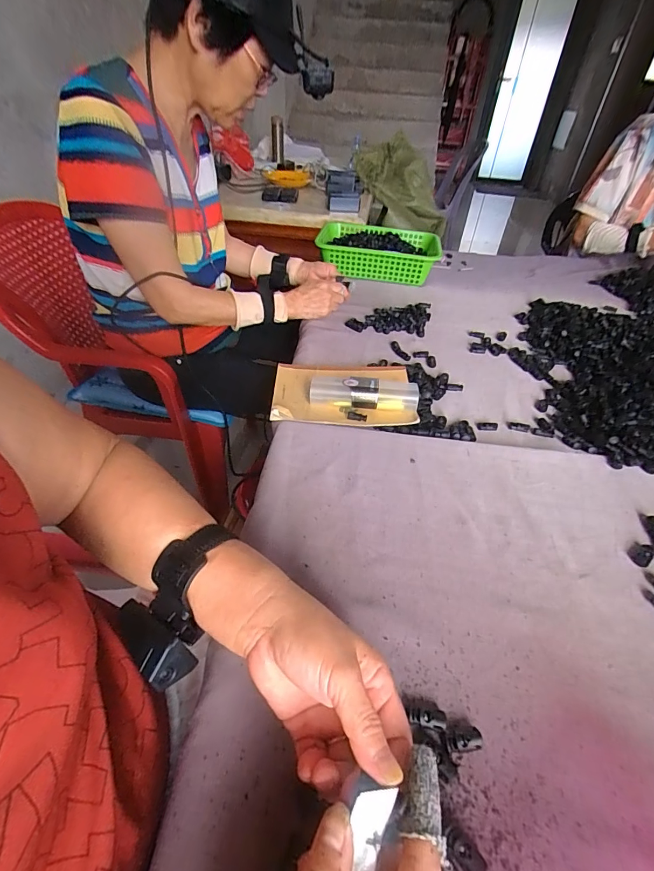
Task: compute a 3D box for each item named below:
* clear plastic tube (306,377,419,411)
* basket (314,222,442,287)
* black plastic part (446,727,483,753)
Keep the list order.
[{"bbox_3d":[0.055,-0.066,0.600,0.153,0.037,0.044,8,40,3],"label":"clear plastic tube"},{"bbox_3d":[0.135,-0.468,1.052,0.310,0.083,0.244,9,40,3],"label":"basket"},{"bbox_3d":[0.100,0.221,0.295,0.025,0.009,0.013,0,41,-7],"label":"black plastic part"}]

